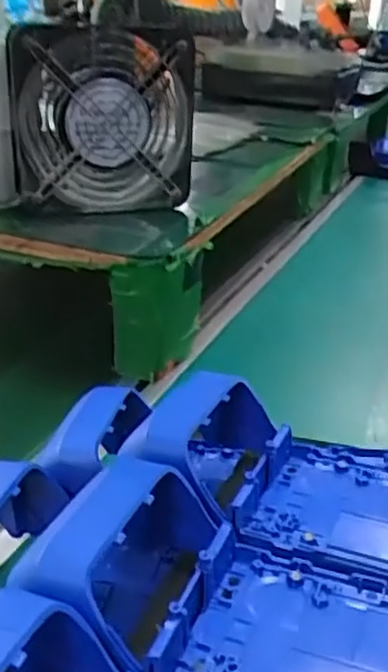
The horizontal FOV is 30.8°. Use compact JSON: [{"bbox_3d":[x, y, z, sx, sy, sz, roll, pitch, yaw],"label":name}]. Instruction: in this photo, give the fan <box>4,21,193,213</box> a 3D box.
[{"bbox_3d":[-0.075,-0.178,0.579,0.144,0.138,0.043,-7,29,-21],"label":"fan"}]

